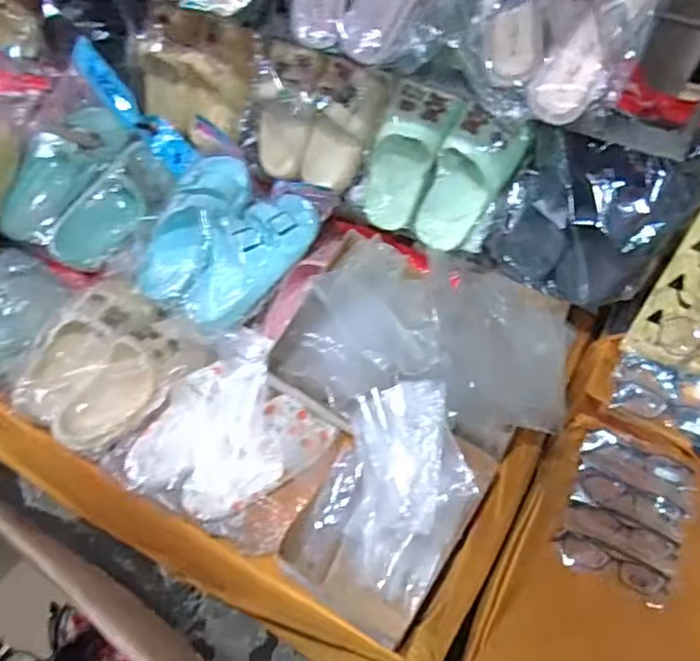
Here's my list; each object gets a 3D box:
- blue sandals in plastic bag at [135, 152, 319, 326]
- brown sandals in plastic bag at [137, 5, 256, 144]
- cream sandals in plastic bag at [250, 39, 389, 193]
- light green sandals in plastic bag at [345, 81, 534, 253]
[{"bbox_3d":[-0.180,-0.137,0.860,0.191,0.097,0.229,31,60,19],"label":"blue sandals in plastic bag"},{"bbox_3d":[-0.240,-0.385,0.890,0.208,0.176,0.073,27,58,17],"label":"brown sandals in plastic bag"},{"bbox_3d":[-0.051,-0.300,0.845,0.191,0.168,0.078,20,57,13],"label":"cream sandals in plastic bag"},{"bbox_3d":[0.118,-0.219,0.801,0.209,0.194,0.090,26,34,19],"label":"light green sandals in plastic bag"}]

